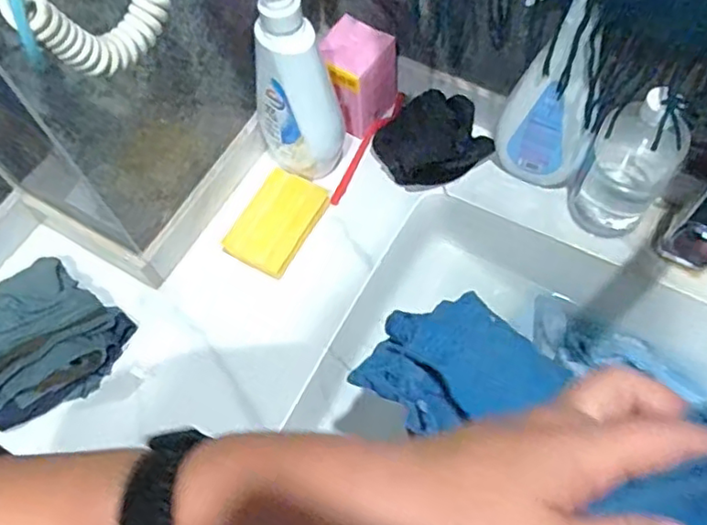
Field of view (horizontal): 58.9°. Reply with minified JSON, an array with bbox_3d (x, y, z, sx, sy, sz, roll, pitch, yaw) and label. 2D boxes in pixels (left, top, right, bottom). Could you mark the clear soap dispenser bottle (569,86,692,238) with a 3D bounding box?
[{"bbox_3d":[0.261,-0.097,0.589,0.076,0.178,0.068,23,67,14],"label":"clear soap dispenser bottle"}]

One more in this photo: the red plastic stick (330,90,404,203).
[{"bbox_3d":[0.014,-0.130,0.702,0.017,0.019,0.155,27,68,15],"label":"red plastic stick"}]

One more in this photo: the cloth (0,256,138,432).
[{"bbox_3d":[-0.298,0.074,0.594,0.147,0.058,0.125,-40,69,-16],"label":"cloth"}]

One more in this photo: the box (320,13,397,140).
[{"bbox_3d":[0.001,-0.201,0.682,0.071,0.089,0.078,27,68,15],"label":"box"}]

